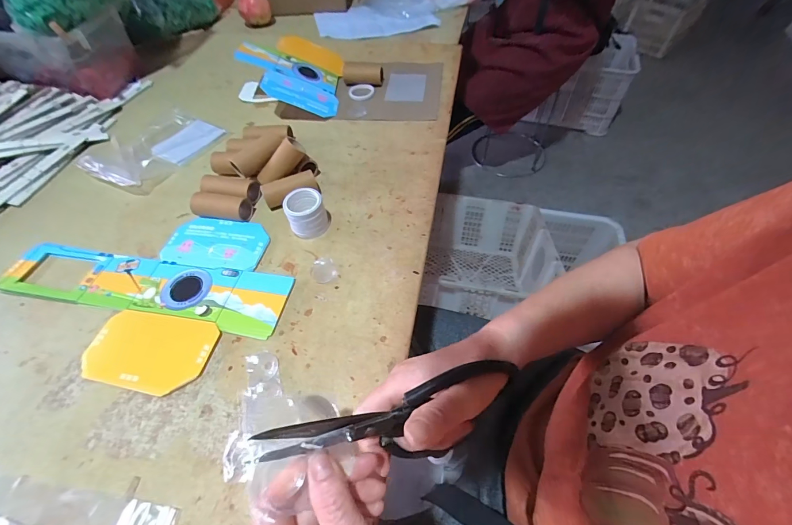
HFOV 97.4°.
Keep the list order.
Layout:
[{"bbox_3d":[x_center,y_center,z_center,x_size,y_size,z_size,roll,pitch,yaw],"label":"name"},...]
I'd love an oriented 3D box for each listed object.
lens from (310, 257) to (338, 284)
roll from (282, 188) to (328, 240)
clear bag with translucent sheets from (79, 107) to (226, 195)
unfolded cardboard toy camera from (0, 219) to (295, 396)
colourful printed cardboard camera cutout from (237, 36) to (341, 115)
[{"bbox_3d":[-0.086,0.008,0.411,0.029,0.006,0.034,-20,56,-11],"label":"lens"},{"bbox_3d":[-0.114,-0.065,0.442,0.049,0.047,0.053,-1,54,1],"label":"roll"},{"bbox_3d":[-0.403,-0.195,0.563,0.157,0.028,0.186,27,60,20],"label":"clear bag with translucent sheets"},{"bbox_3d":[-0.297,0.031,0.406,0.340,0.008,0.213,4,55,5],"label":"unfolded cardboard toy camera"},{"bbox_3d":[-0.191,-0.348,0.635,0.181,0.036,0.213,14,53,-19],"label":"colourful printed cardboard camera cutout"}]

